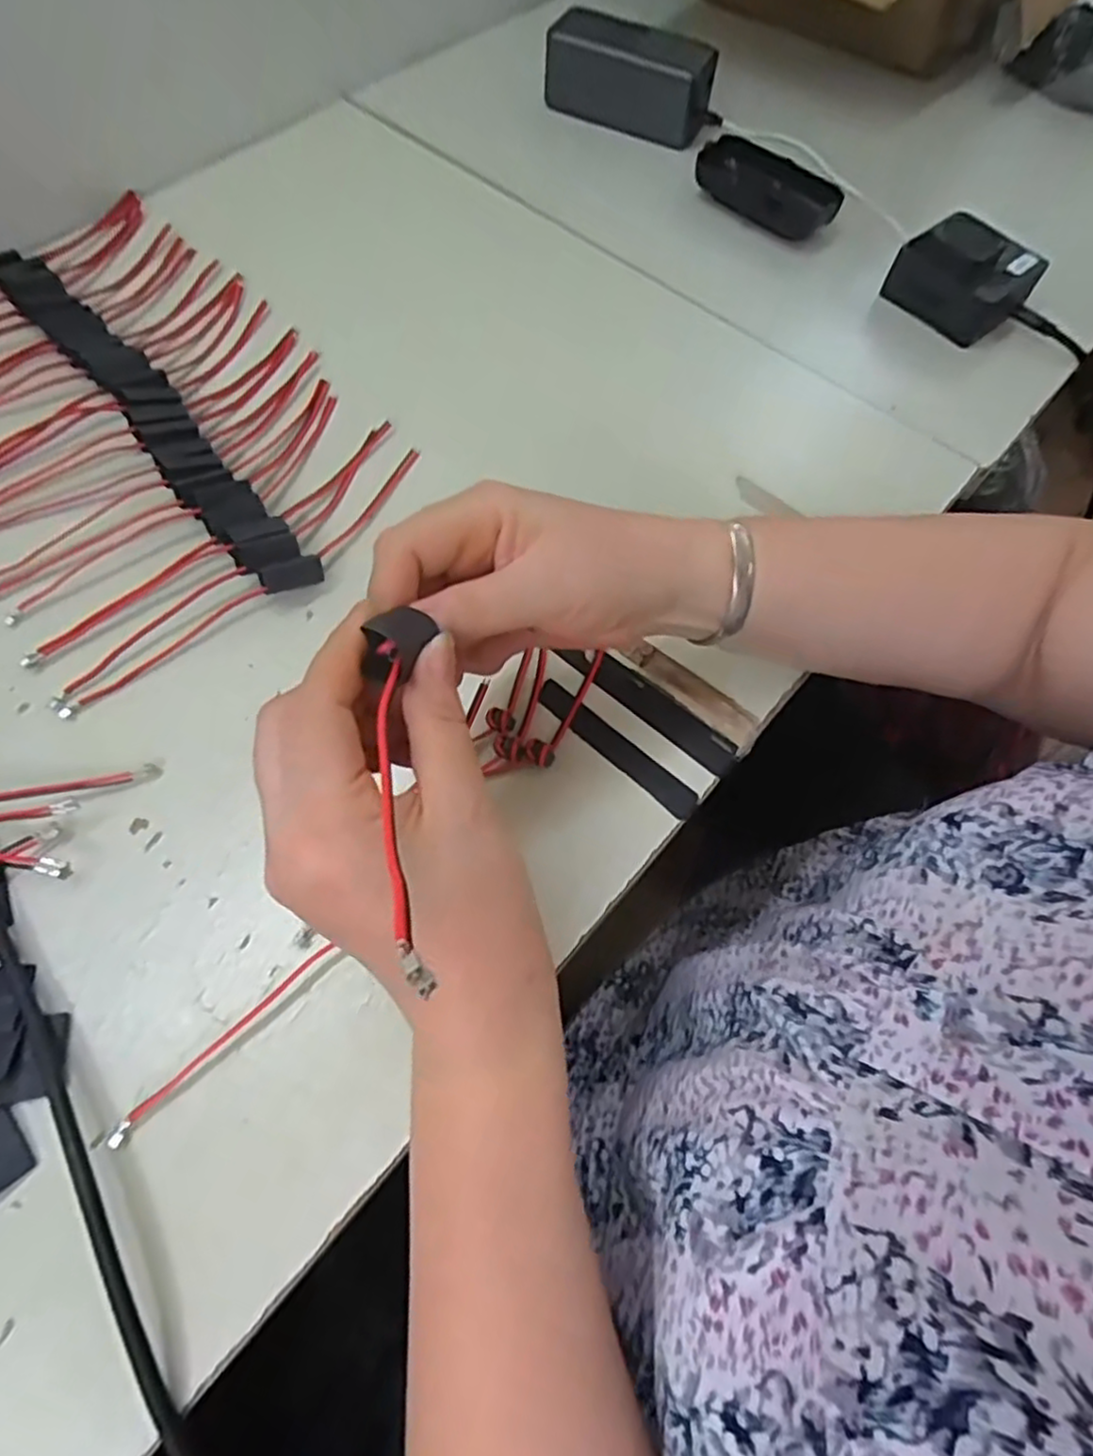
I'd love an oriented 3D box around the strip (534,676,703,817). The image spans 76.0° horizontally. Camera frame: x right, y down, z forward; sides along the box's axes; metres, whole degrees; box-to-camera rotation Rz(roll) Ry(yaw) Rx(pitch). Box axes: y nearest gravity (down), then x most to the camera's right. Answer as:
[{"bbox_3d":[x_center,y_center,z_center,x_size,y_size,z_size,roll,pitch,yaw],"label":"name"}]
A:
[{"bbox_3d":[0.034,0.009,0.351,0.097,0.006,0.017,40,69,14],"label":"strip"}]

